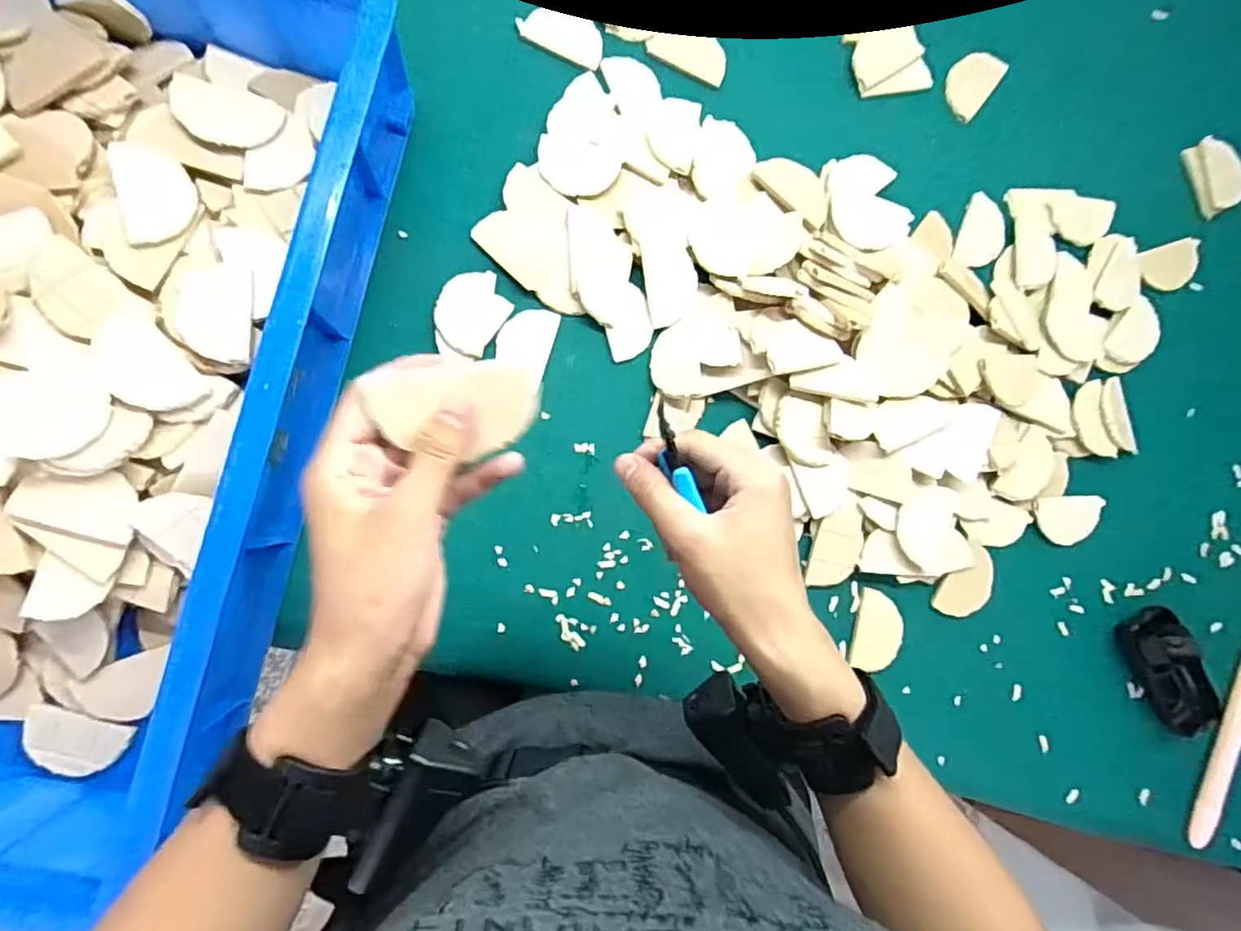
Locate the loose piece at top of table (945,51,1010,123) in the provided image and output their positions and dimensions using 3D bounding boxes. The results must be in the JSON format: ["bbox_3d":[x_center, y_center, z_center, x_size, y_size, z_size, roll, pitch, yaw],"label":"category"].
[{"bbox_3d":[0.332,-0.364,0.576,0.042,0.010,0.067,38,82,-3],"label":"loose piece at top of table"}]

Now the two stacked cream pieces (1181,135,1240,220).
[{"bbox_3d":[0.581,-0.283,0.595,0.044,0.020,0.074,-16,88,-8],"label":"two stacked cream pieces"}]

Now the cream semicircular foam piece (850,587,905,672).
[{"bbox_3d":[0.222,0.143,0.524,0.043,0.008,0.066,15,84,-6],"label":"cream semicircular foam piece"}]

